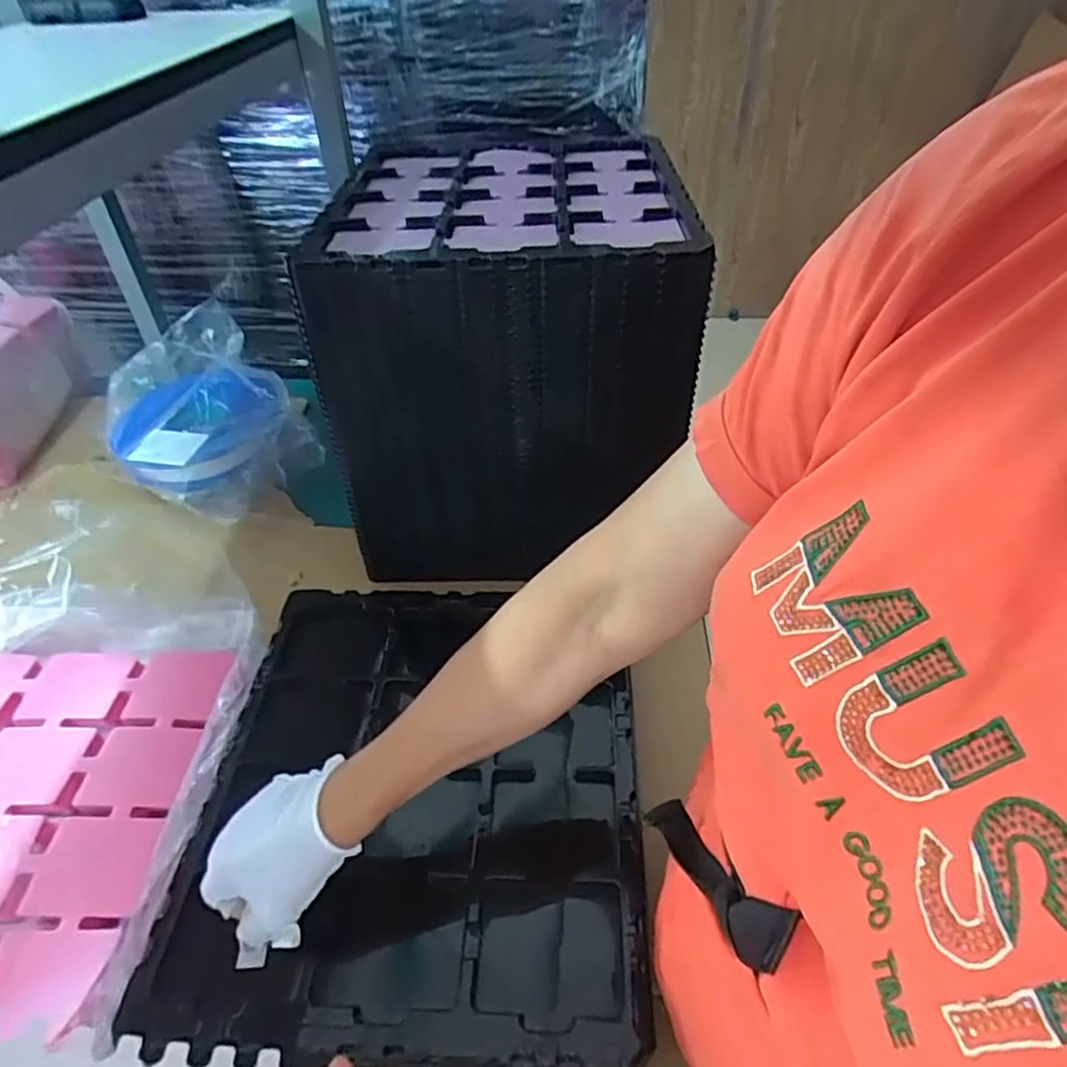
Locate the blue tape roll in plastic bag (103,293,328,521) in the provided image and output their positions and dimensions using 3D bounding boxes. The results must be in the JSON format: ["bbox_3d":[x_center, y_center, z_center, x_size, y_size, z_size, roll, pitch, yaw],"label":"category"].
[{"bbox_3d":[-0.431,-0.149,0.878,0.230,0.133,0.302,-24,48,-21],"label":"blue tape roll in plastic bag"}]

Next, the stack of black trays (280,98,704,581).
[{"bbox_3d":[-0.031,-0.202,0.754,0.339,0.346,0.356,-4,44,-2],"label":"stack of black trays"}]

